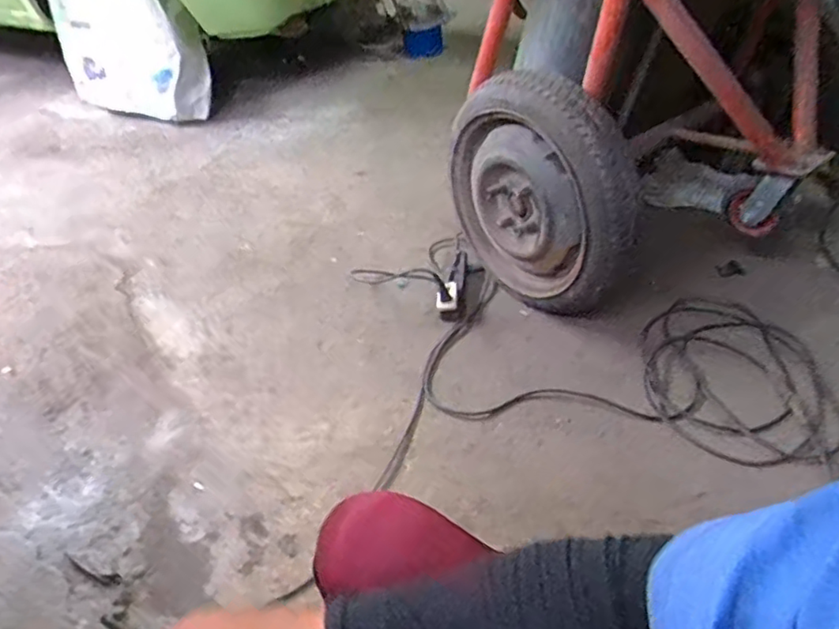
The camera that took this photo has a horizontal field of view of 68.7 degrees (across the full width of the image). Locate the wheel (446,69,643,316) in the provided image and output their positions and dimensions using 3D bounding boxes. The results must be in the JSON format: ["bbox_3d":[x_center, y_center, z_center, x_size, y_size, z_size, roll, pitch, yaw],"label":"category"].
[{"bbox_3d":[0.238,-0.244,1.238,0.129,0.450,0.444,-26,46,-24],"label":"wheel"}]

